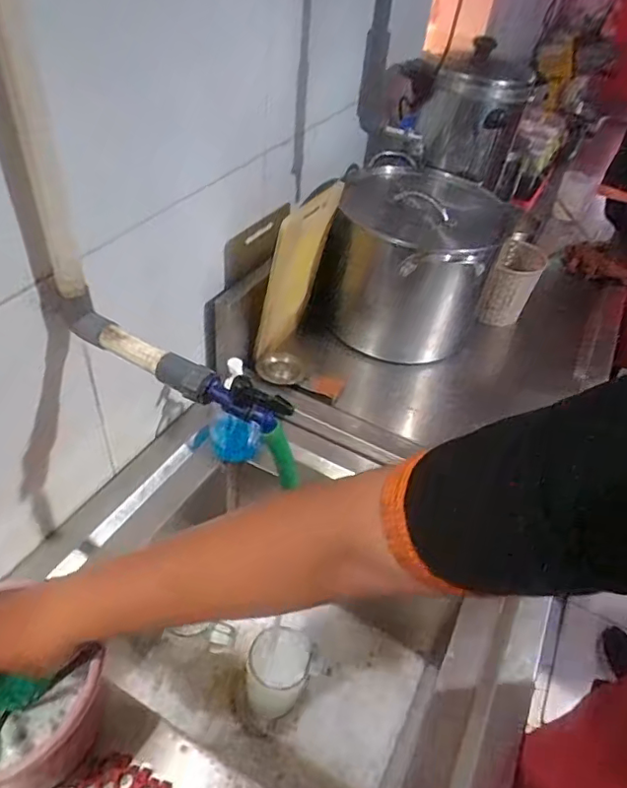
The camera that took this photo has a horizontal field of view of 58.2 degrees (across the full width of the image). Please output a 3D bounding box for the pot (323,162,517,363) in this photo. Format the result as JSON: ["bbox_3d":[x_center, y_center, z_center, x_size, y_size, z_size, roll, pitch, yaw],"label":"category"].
[{"bbox_3d":[0.185,-0.241,1.072,0.258,0.275,0.332,18,44,11],"label":"pot"}]

